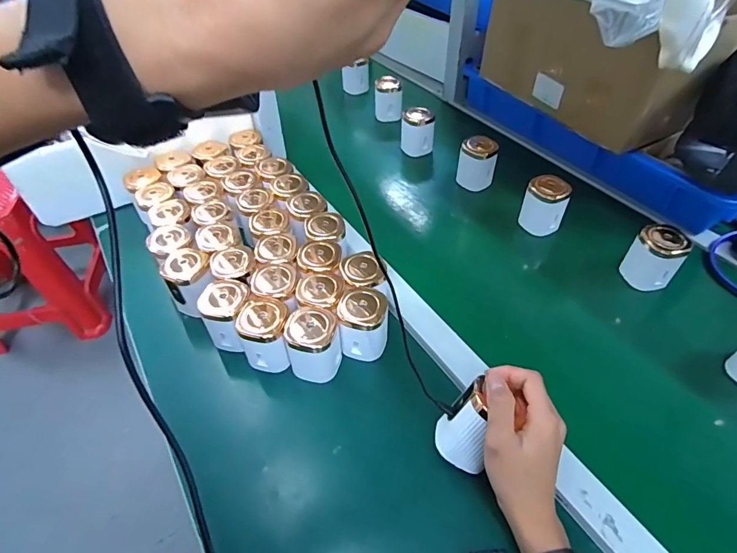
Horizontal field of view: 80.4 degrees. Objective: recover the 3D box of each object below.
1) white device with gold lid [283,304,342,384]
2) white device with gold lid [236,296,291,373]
[{"bbox_3d":[-0.060,0.076,0.493,0.054,0.070,0.054,9,48,10],"label":"white device with gold lid"},{"bbox_3d":[-0.115,0.063,0.498,0.052,0.070,0.059,6,48,8],"label":"white device with gold lid"}]

